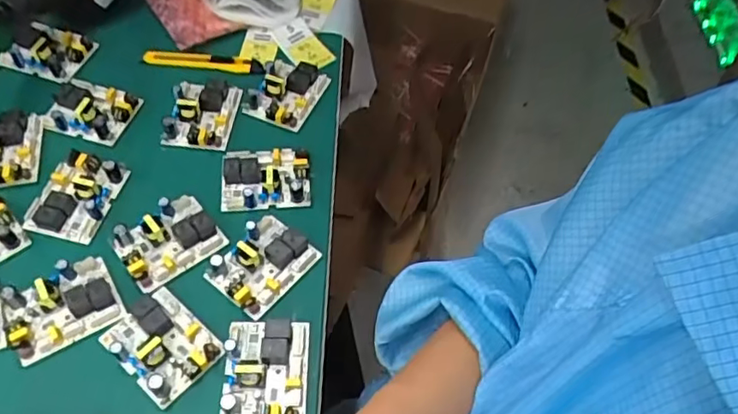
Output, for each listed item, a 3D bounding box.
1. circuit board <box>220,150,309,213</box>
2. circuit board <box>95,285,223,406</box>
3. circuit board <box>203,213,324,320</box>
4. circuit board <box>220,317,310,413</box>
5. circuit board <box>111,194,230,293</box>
[{"bbox_3d":[-0.094,-0.029,0.538,0.078,0.027,0.060,-4,57,-5],"label":"circuit board"},{"bbox_3d":[-0.159,0.101,0.448,0.080,0.023,0.062,39,64,21],"label":"circuit board"},{"bbox_3d":[-0.088,0.043,0.489,0.061,0.024,0.079,36,63,20],"label":"circuit board"},{"bbox_3d":[-0.077,0.121,0.441,0.062,0.027,0.078,0,57,-2],"label":"circuit board"},{"bbox_3d":[-0.170,0.027,0.497,0.078,0.026,0.063,-37,65,-23],"label":"circuit board"}]

